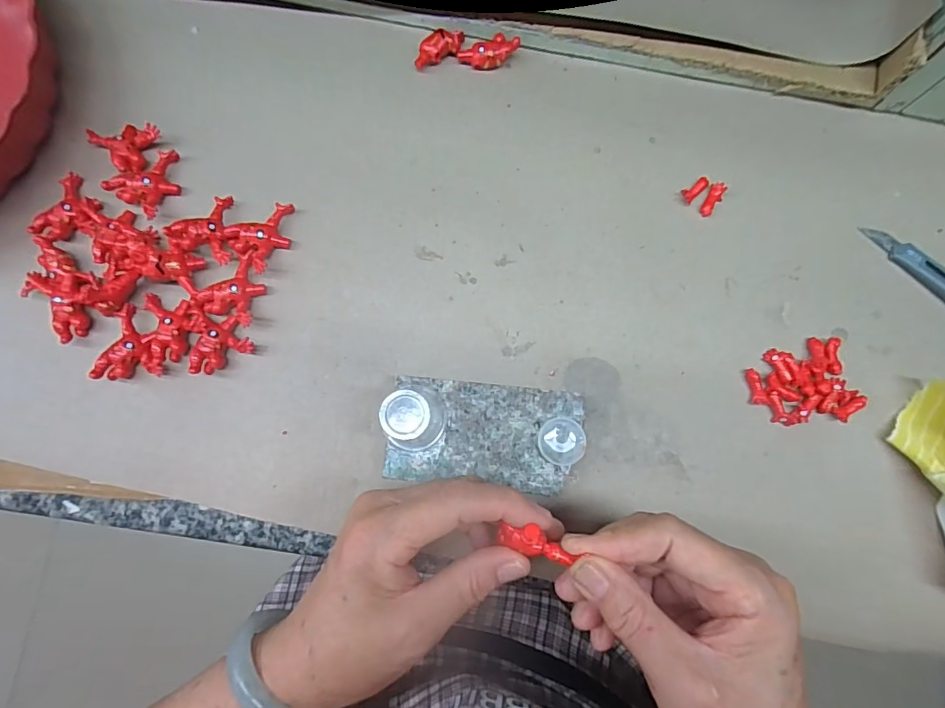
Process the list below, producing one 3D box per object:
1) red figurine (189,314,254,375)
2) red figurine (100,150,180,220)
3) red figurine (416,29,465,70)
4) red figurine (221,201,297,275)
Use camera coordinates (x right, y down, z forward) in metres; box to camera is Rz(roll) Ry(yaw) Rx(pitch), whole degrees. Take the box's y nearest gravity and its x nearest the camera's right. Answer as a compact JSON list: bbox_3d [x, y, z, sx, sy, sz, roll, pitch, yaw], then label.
[{"bbox_3d":[-0.156,-0.008,0.295,0.035,0.014,0.036,-8,79,0],"label":"red figurine"},{"bbox_3d":[-0.213,-0.116,0.314,0.032,0.016,0.046,34,82,7],"label":"red figurine"},{"bbox_3d":[-0.024,-0.217,0.335,0.038,0.016,0.012,-22,80,-3],"label":"red figurine"},{"bbox_3d":[-0.133,-0.079,0.310,0.035,0.014,0.045,44,83,8],"label":"red figurine"}]

